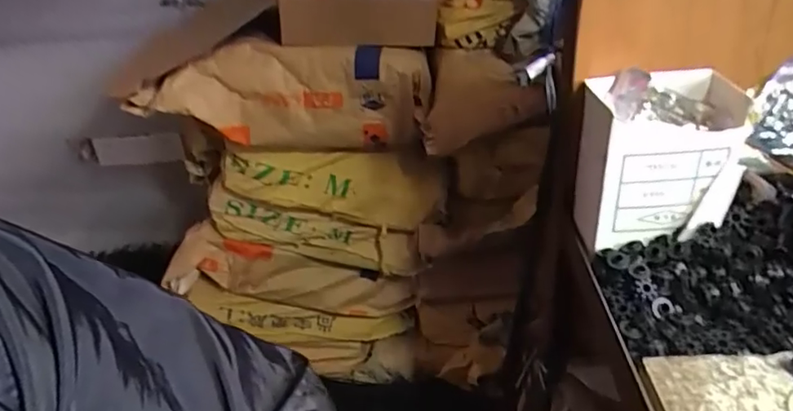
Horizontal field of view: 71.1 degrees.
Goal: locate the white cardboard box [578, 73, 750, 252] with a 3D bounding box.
[{"bbox_3d":[0.238,-0.043,0.511,0.140,0.132,0.086,-3,32,6],"label":"white cardboard box"}]

